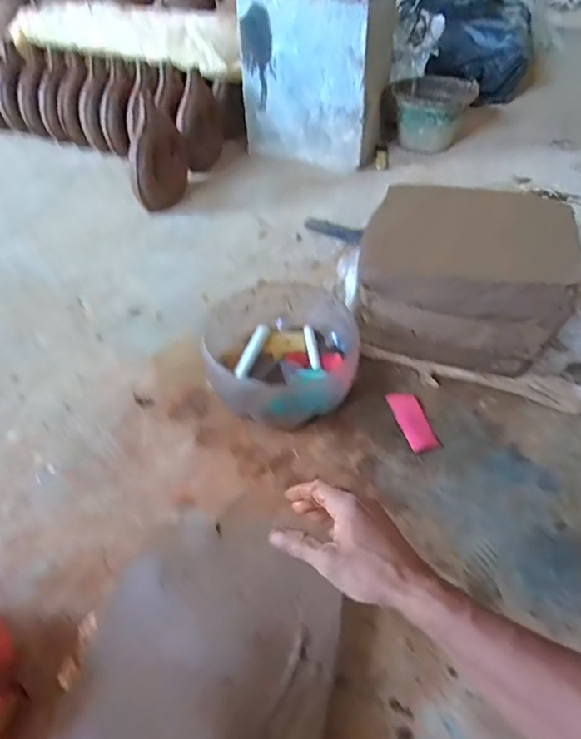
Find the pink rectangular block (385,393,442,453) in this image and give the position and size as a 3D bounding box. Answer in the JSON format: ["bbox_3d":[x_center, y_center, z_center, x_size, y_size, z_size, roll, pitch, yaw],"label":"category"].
[{"bbox_3d":[0.196,0.081,0.746,0.046,0.009,0.108,-12,50,-12],"label":"pink rectangular block"}]

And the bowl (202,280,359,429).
[{"bbox_3d":[-0.010,-0.023,0.772,0.236,0.123,0.245,1,48,-1],"label":"bowl"}]

